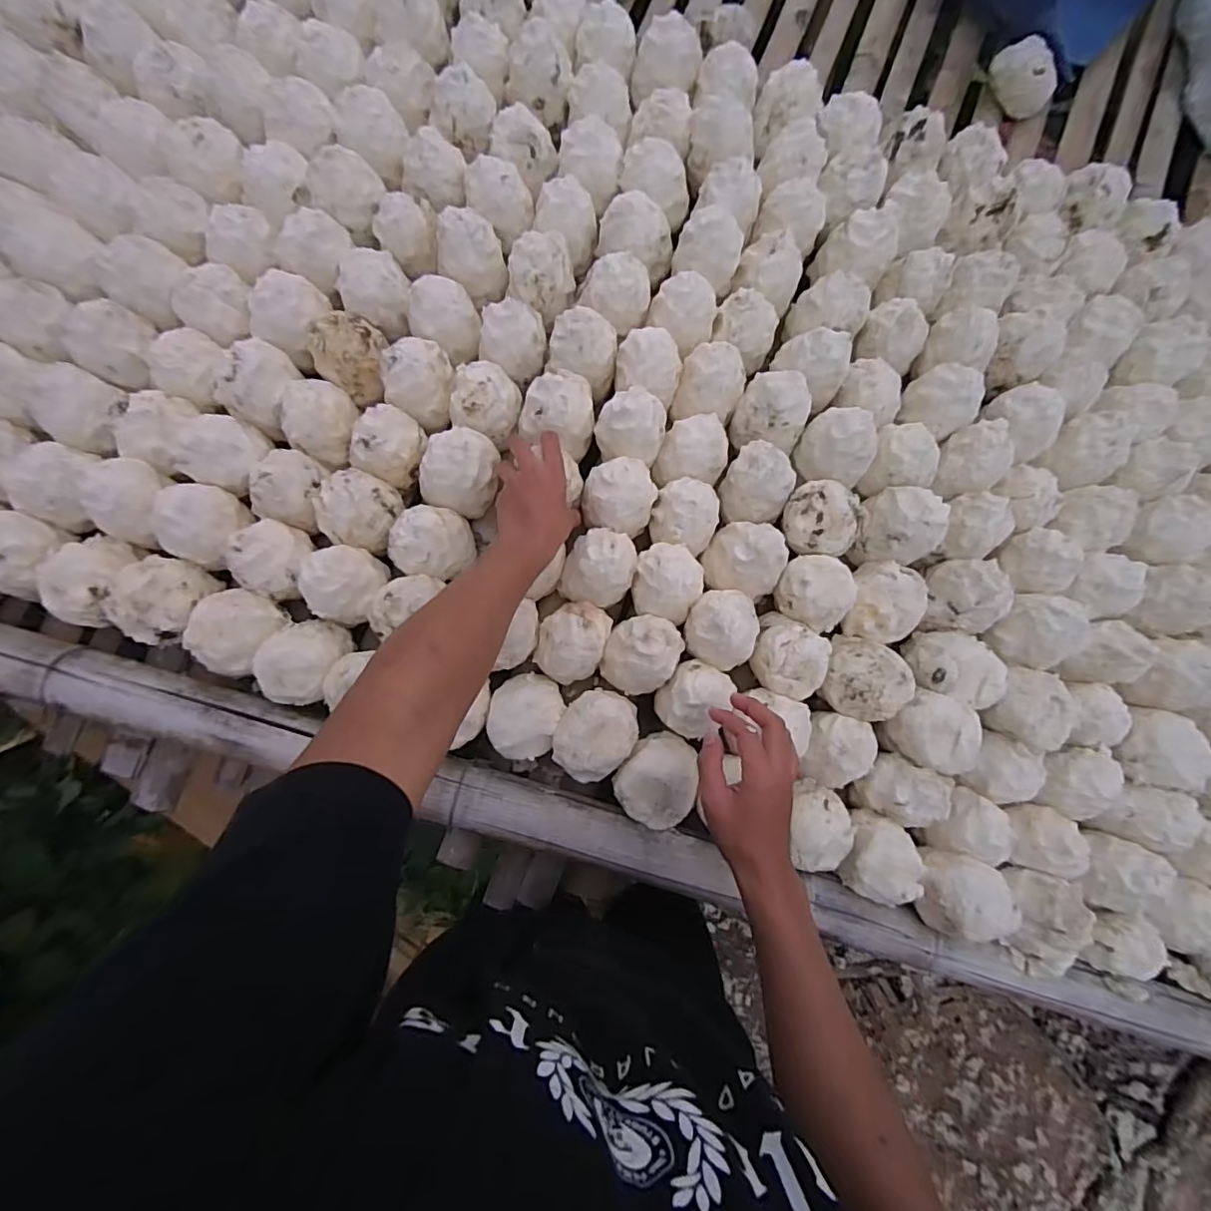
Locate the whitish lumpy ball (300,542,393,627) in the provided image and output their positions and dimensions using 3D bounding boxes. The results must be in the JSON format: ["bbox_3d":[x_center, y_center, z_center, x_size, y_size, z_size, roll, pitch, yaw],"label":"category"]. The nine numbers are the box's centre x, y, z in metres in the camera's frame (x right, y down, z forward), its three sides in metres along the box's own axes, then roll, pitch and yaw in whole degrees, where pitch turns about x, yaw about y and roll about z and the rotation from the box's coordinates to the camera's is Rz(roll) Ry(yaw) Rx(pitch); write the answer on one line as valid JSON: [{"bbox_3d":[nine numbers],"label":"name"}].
[{"bbox_3d":[-0.299,-0.024,0.637,0.077,0.065,0.087,18,81,-1],"label":"whitish lumpy ball"}]

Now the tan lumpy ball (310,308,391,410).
[{"bbox_3d":[-0.301,-0.300,0.667,0.080,0.073,0.081,1,81,-4],"label":"tan lumpy ball"}]

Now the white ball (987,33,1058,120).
[{"bbox_3d":[0.604,-0.763,0.804,0.053,0.059,0.097,-35,85,-8],"label":"white ball"}]

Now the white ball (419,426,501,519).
[{"bbox_3d":[-0.170,-0.159,0.665,0.082,0.072,0.092,23,81,0],"label":"white ball"}]

